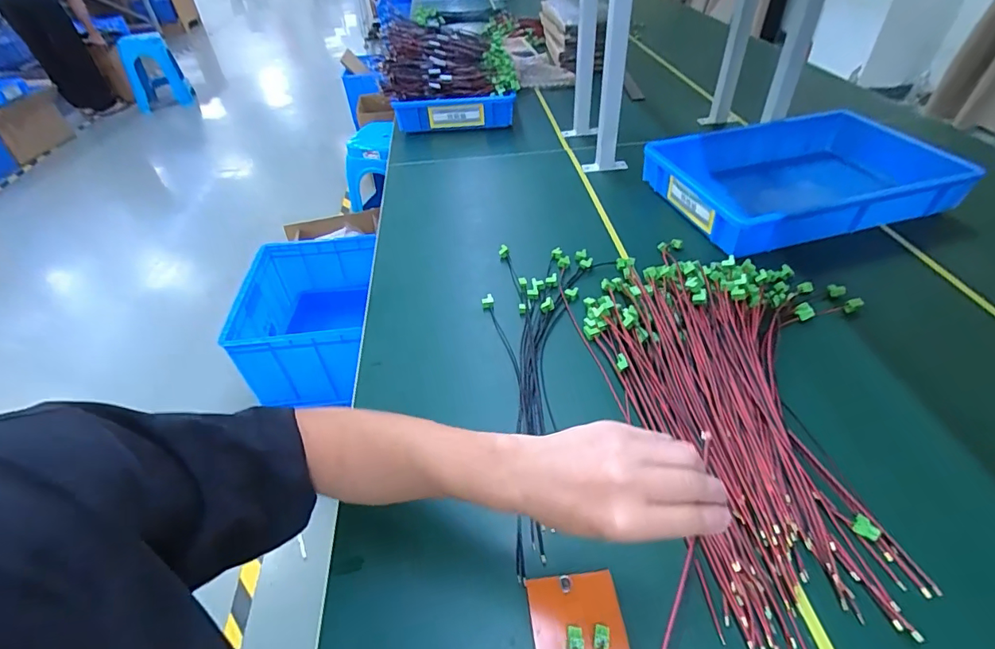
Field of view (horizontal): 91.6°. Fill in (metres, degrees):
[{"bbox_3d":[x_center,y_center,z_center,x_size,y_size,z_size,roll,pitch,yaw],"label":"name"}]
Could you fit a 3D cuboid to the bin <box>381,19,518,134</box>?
[{"bbox_3d":[-0.127,-0.647,1.260,0.330,0.185,0.298,-7,43,-3],"label":"bin"}]

